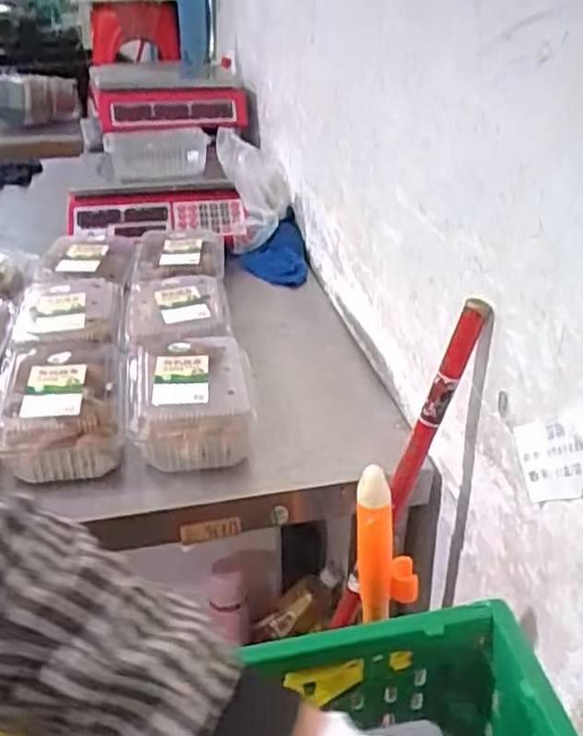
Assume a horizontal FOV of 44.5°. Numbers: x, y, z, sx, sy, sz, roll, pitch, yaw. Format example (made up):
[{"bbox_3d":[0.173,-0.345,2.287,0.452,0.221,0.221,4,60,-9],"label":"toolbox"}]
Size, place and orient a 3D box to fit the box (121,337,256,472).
[{"bbox_3d":[-0.111,0.033,0.763,0.132,0.076,0.161,-4,32,-7],"label":"box"}]

